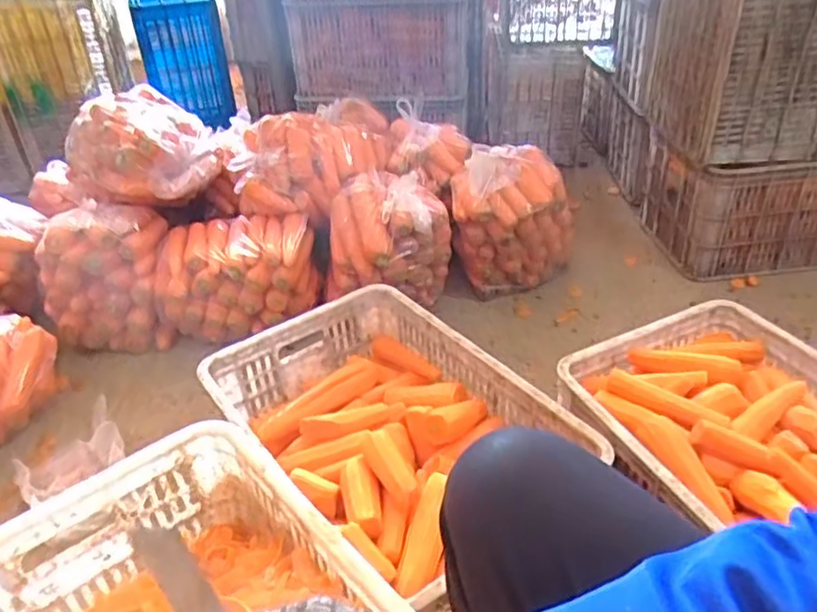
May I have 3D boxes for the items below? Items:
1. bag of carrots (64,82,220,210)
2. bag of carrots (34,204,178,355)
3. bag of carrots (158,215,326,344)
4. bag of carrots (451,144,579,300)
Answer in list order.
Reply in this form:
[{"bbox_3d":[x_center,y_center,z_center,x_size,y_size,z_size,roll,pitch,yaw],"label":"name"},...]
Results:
[{"bbox_3d":[-0.631,-0.387,1.562,0.328,0.185,0.264,-18,38,-20],"label":"bag of carrots"},{"bbox_3d":[-0.679,-0.063,1.497,0.252,0.293,0.202,-4,36,-1],"label":"bag of carrots"},{"bbox_3d":[-0.384,-0.059,1.503,0.358,0.219,0.235,4,36,10],"label":"bag of carrots"},{"bbox_3d":[0.237,-0.189,1.488,0.274,0.288,0.204,3,36,8],"label":"bag of carrots"}]

